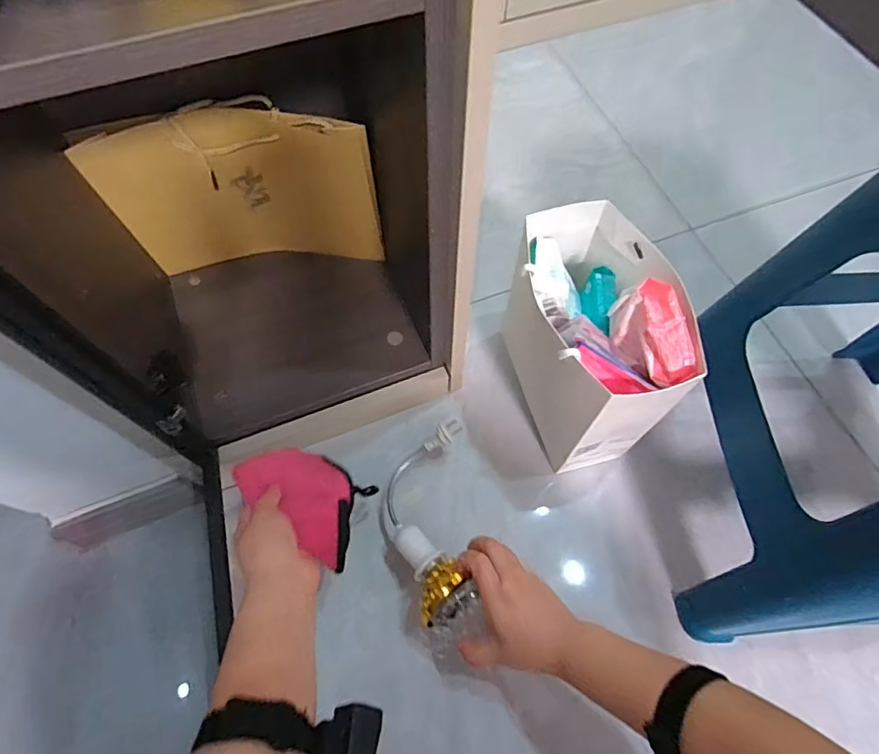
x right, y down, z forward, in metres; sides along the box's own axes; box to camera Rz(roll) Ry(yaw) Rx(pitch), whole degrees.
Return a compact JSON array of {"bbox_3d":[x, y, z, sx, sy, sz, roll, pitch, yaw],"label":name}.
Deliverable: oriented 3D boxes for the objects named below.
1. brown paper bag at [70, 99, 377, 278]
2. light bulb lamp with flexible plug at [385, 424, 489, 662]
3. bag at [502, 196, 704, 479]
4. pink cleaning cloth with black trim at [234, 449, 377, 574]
[{"bbox_3d":[-0.223,-0.214,0.610,0.295,0.210,0.051,-5,65,-3],"label":"brown paper bag"},{"bbox_3d":[-0.004,0.171,0.586,0.093,0.083,0.242,-11,41,-6],"label":"light bulb lamp with flexible plug"},{"bbox_3d":[0.164,-0.038,0.619,0.140,0.250,0.234,-17,66,-8],"label":"bag"},{"bbox_3d":[-0.137,0.119,0.530,0.132,0.066,0.091,25,67,11],"label":"pink cleaning cloth with black trim"}]

